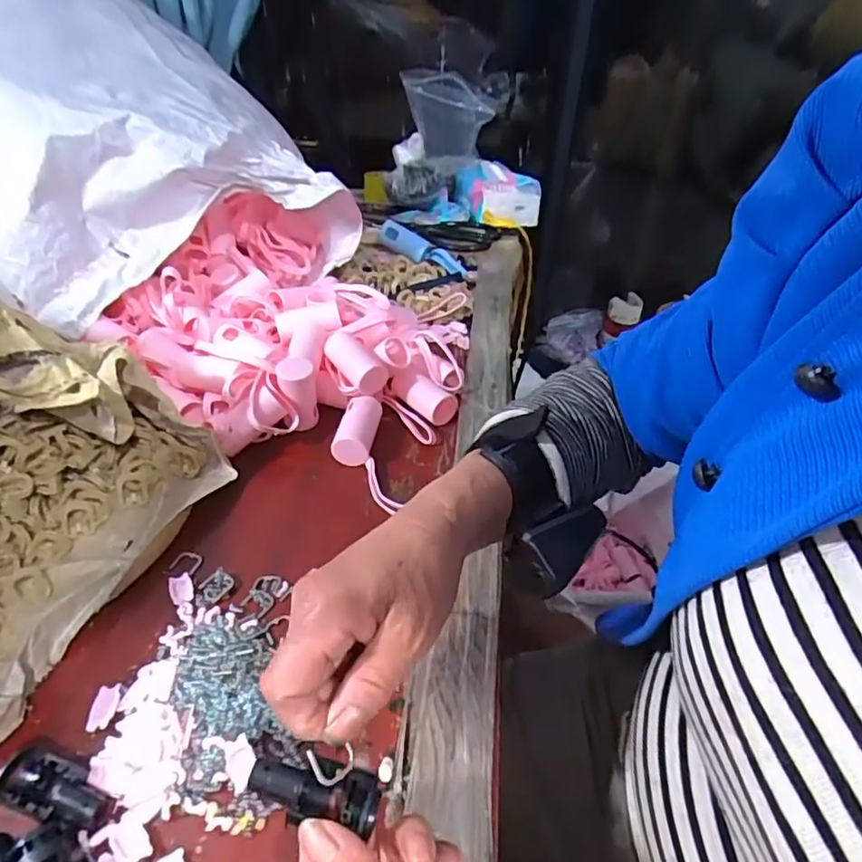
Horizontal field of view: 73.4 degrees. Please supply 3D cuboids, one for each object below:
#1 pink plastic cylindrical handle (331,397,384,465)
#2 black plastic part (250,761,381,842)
[{"bbox_3d":[-0.063,-0.003,0.501,0.030,0.027,0.064,7,39,5],"label":"pink plastic cylindrical handle"},{"bbox_3d":[-0.048,0.147,0.235,0.052,0.028,0.022,12,39,-1],"label":"black plastic part"}]

